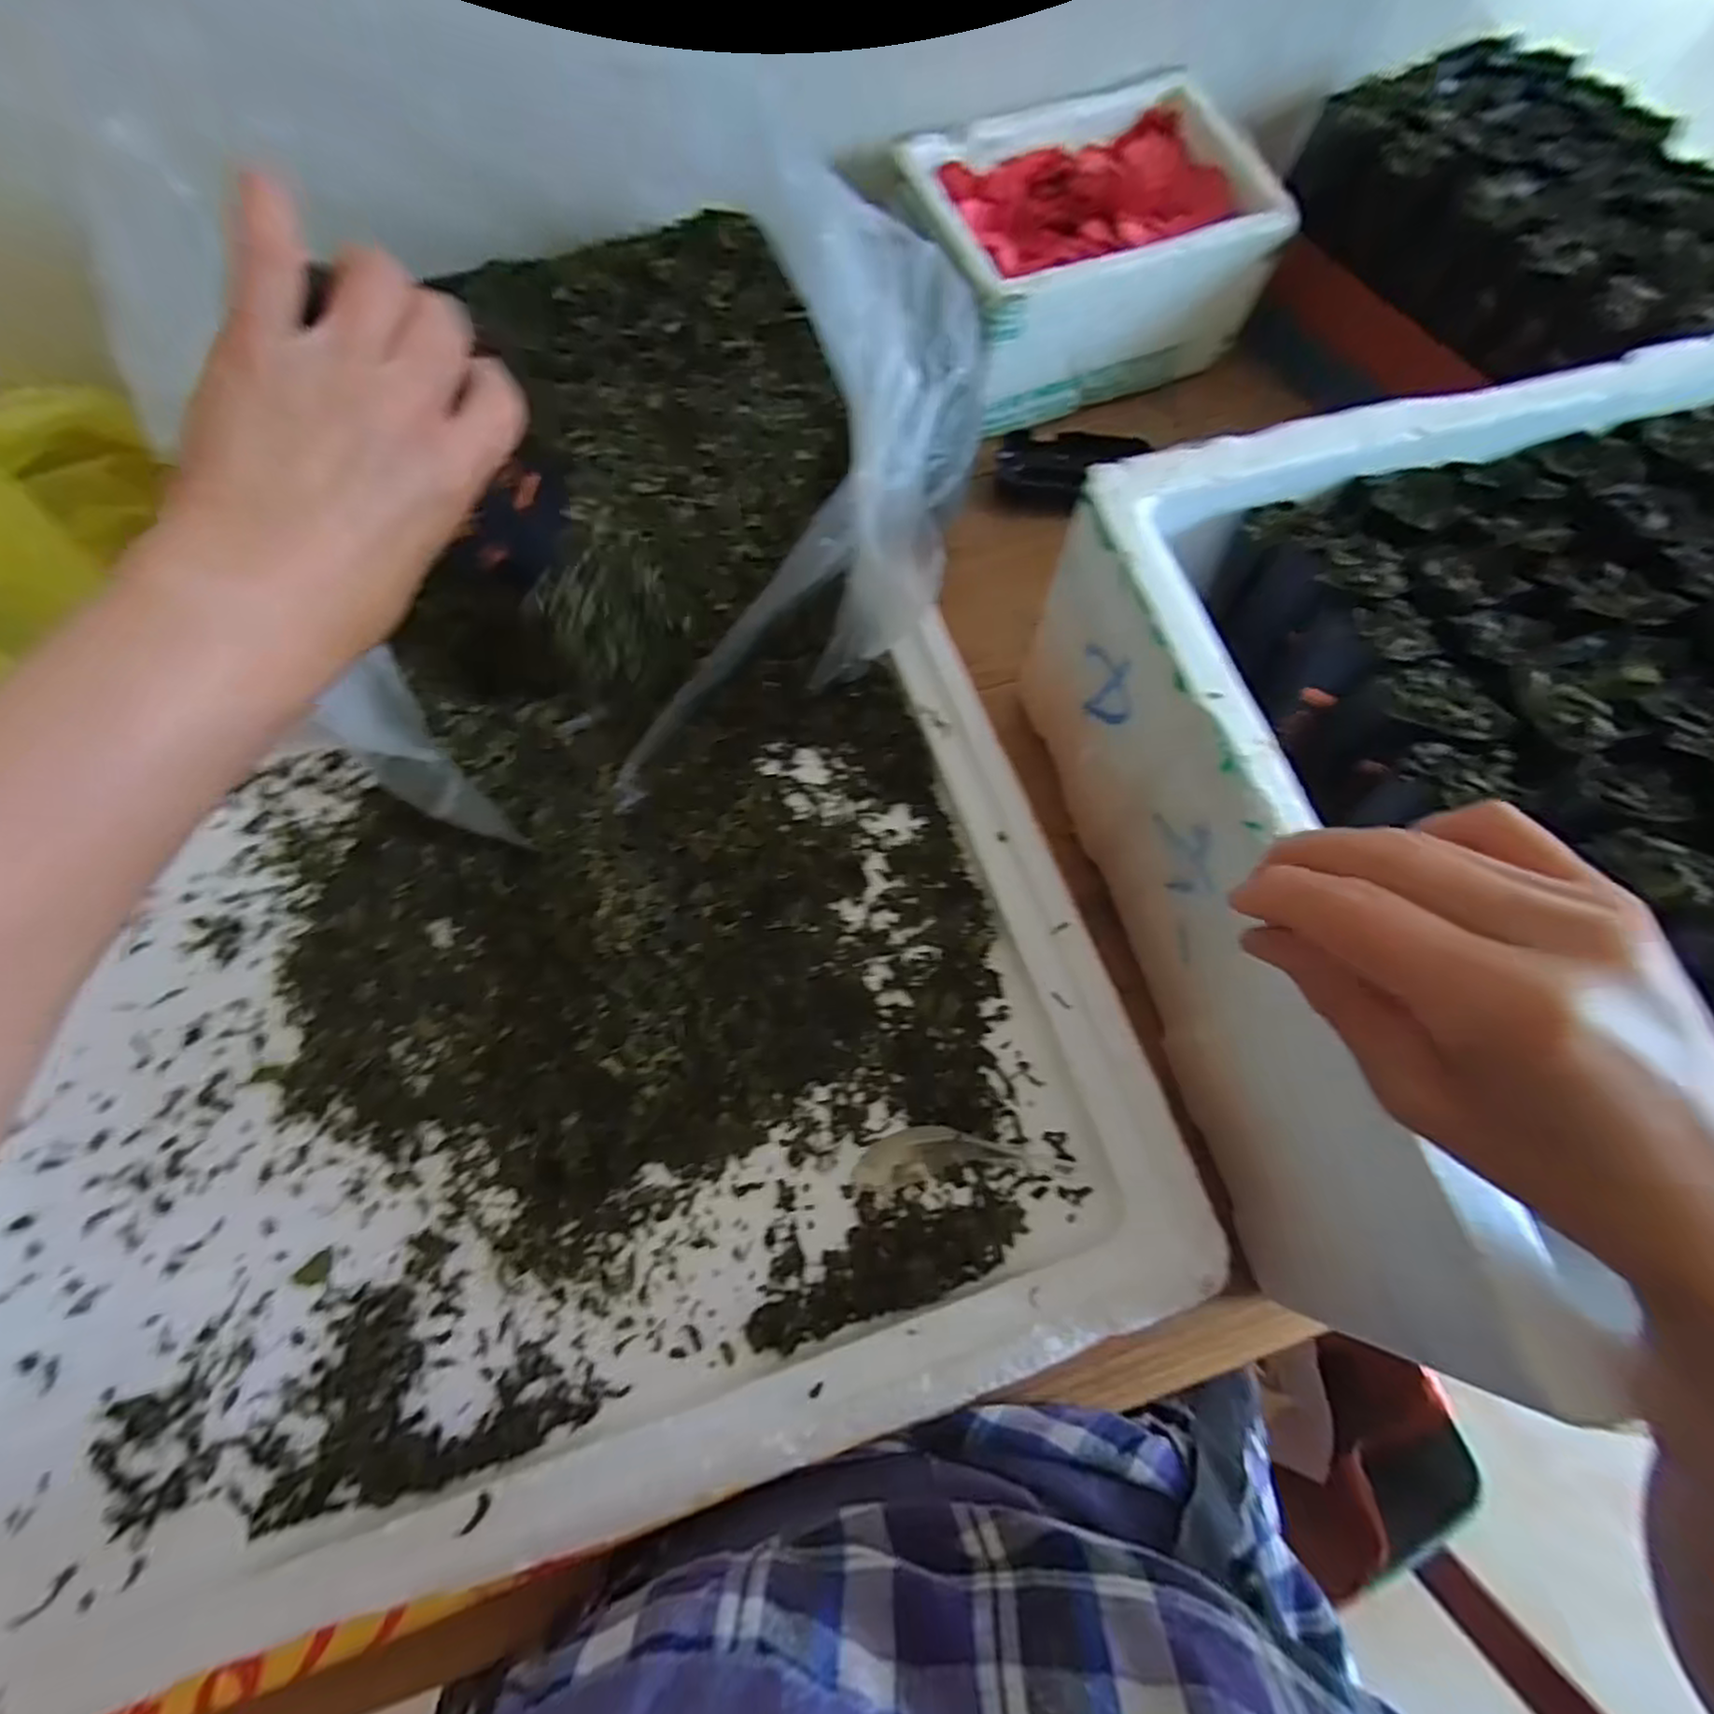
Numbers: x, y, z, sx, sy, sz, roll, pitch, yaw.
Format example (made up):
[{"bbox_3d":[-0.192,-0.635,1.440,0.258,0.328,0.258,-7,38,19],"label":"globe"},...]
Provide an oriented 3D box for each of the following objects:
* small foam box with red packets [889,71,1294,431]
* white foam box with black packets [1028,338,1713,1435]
[{"bbox_3d":[0.158,-0.430,0.532,0.218,0.109,0.161,-23,70,-8],"label":"small foam box with red packets"},{"bbox_3d":[0.362,-0.036,0.351,0.449,0.156,0.353,-14,69,-5],"label":"white foam box with black packets"}]

